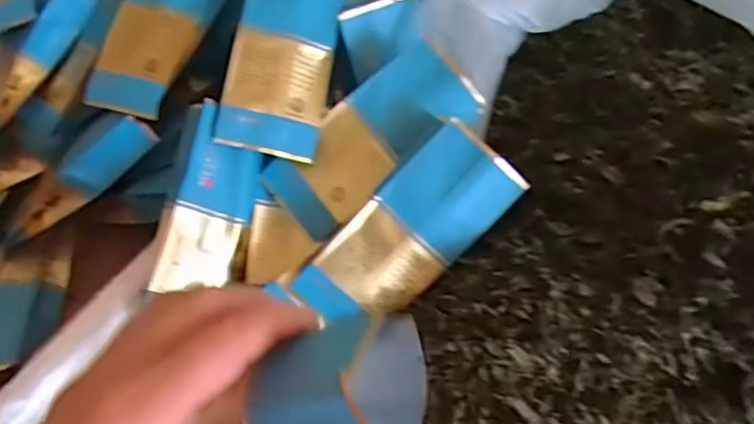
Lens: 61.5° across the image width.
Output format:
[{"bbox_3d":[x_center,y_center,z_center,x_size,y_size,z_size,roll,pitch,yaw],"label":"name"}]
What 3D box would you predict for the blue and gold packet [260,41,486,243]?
[{"bbox_3d":[-0.002,-0.041,0.368,0.125,0.008,0.058,-36,88,1],"label":"blue and gold packet"}]

